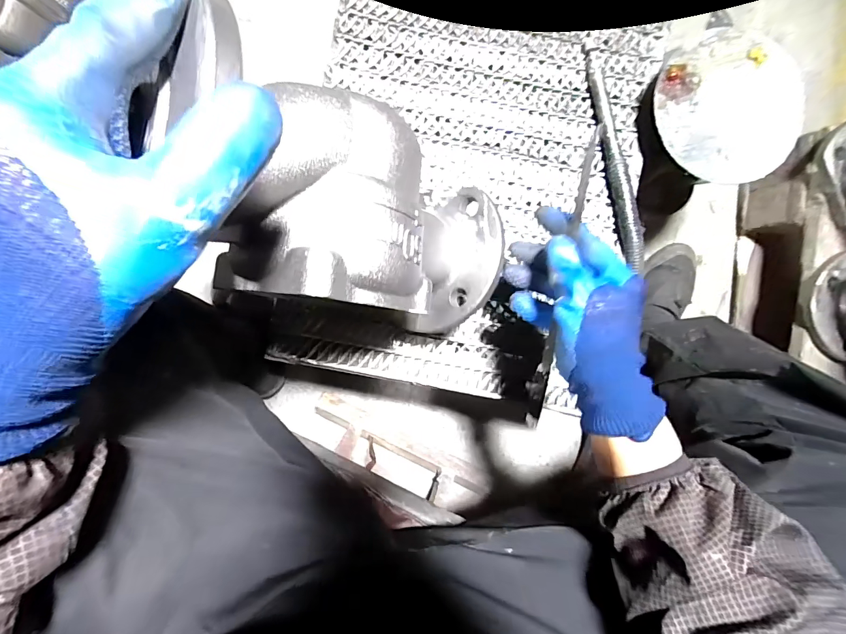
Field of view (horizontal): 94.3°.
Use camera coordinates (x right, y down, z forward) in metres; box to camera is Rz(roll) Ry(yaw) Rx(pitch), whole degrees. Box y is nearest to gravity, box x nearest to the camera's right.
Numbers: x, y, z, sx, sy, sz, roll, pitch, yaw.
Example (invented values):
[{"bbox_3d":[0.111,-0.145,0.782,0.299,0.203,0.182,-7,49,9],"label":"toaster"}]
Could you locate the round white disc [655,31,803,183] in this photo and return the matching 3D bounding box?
[{"bbox_3d":[0.337,-0.229,0.430,0.162,0.011,0.163,0,92,-3],"label":"round white disc"}]

